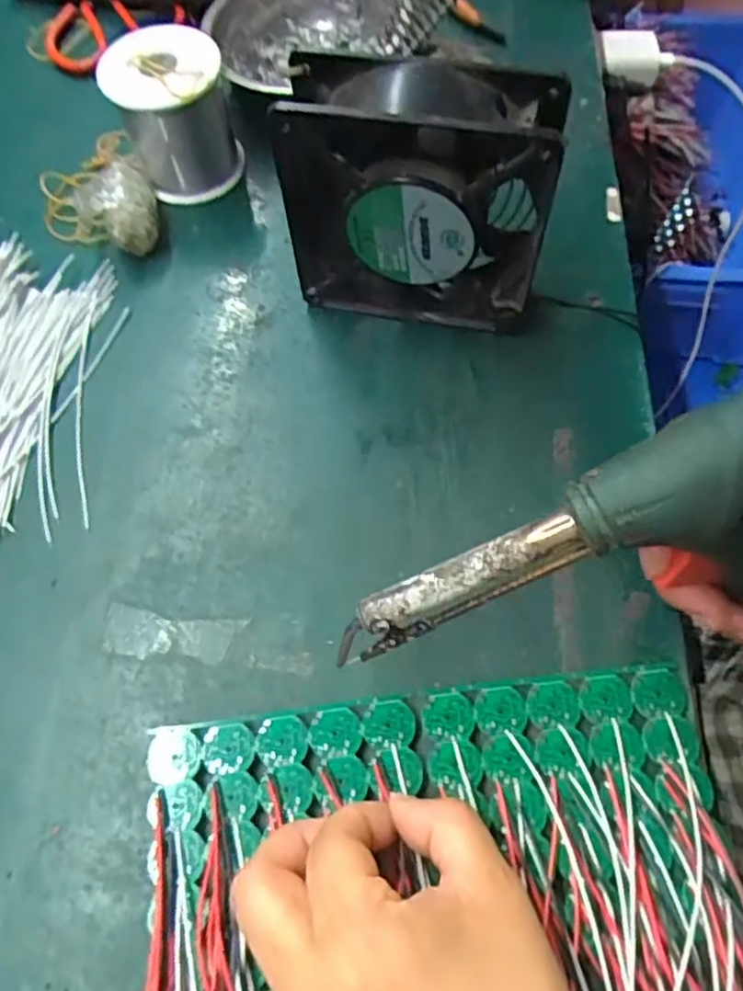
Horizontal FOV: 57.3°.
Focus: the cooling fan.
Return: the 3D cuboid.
[{"bbox_3d":[0.021,-0.135,0.321,0.117,0.123,0.037,10,66,5],"label":"cooling fan"}]

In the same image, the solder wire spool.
[{"bbox_3d":[-0.112,-0.216,0.393,0.063,0.070,0.063,0,66,0],"label":"solder wire spool"}]

